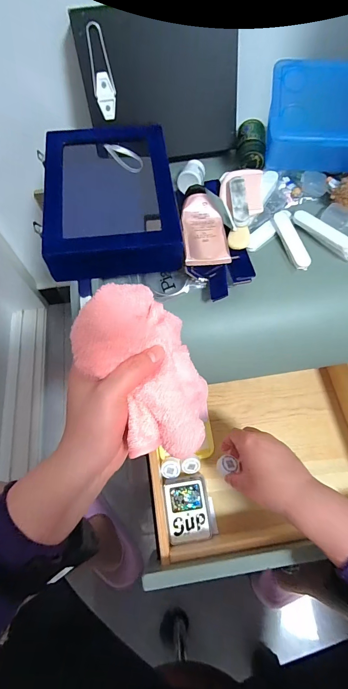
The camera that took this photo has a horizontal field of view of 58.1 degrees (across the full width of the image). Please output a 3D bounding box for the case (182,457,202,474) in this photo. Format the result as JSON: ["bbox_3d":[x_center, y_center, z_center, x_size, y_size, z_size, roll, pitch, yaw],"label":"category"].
[{"bbox_3d":[0.027,0.184,0.475,0.029,0.008,0.025,-6,80,-1],"label":"case"}]

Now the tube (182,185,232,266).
[{"bbox_3d":[0.037,-0.145,0.379,0.053,0.018,0.111,-3,66,-1],"label":"tube"}]

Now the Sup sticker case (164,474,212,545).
[{"bbox_3d":[0.020,0.234,0.450,0.061,0.019,0.082,-6,66,-2],"label":"Sup sticker case"}]

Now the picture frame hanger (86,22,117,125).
[{"bbox_3d":[-0.091,-0.341,0.396,0.025,0.093,0.004,-11,40,-4],"label":"picture frame hanger"}]

